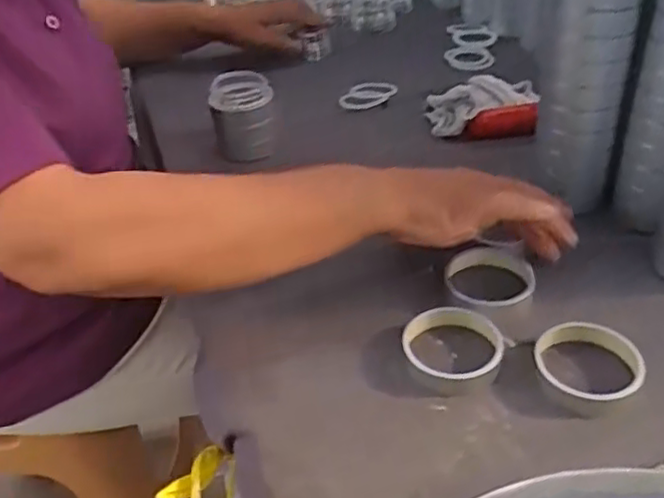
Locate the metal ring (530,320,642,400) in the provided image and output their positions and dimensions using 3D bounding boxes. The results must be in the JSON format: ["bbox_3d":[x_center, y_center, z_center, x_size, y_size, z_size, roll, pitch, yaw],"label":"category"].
[{"bbox_3d":[0.162,0.071,0.427,0.062,0.024,0.054,7,40,15],"label":"metal ring"}]

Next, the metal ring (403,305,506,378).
[{"bbox_3d":[0.081,0.064,0.452,0.065,0.018,0.058,4,39,12],"label":"metal ring"}]

